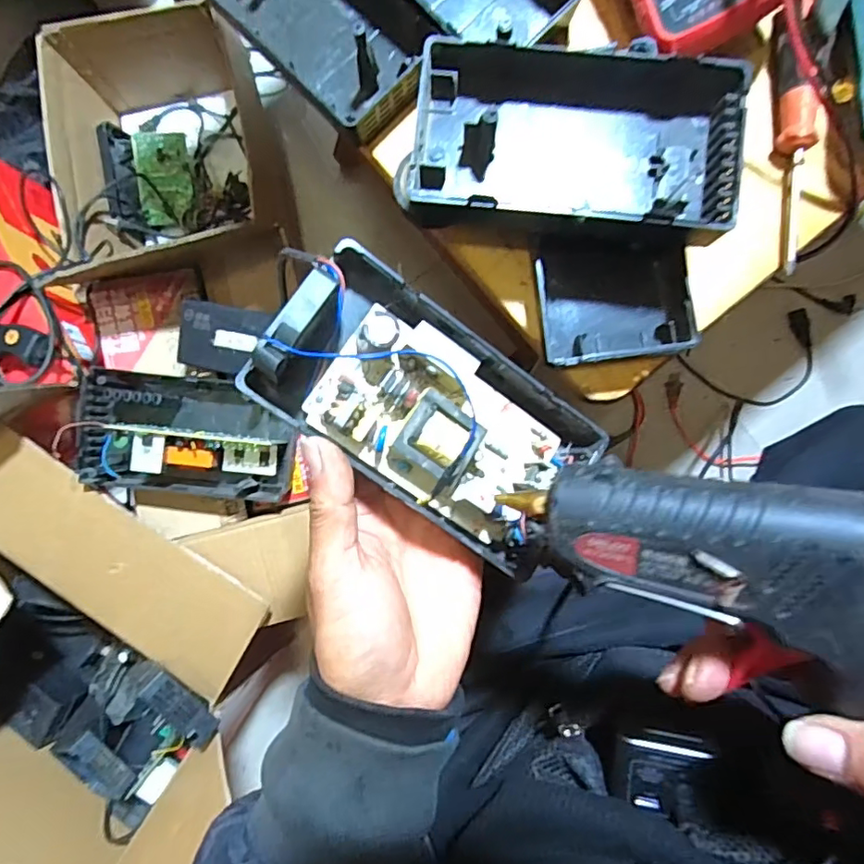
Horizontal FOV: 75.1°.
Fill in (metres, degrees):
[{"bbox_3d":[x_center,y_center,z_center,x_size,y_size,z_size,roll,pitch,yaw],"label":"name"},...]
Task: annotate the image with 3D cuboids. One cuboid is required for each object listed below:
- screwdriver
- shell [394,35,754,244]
[{"bbox_3d":[0.216,-0.174,0.331,0.016,0.021,0.154,-3,87,3],"label":"screwdriver"},{"bbox_3d":[0.075,-0.159,0.319,0.177,0.052,0.102,6,88,4],"label":"shell"}]

